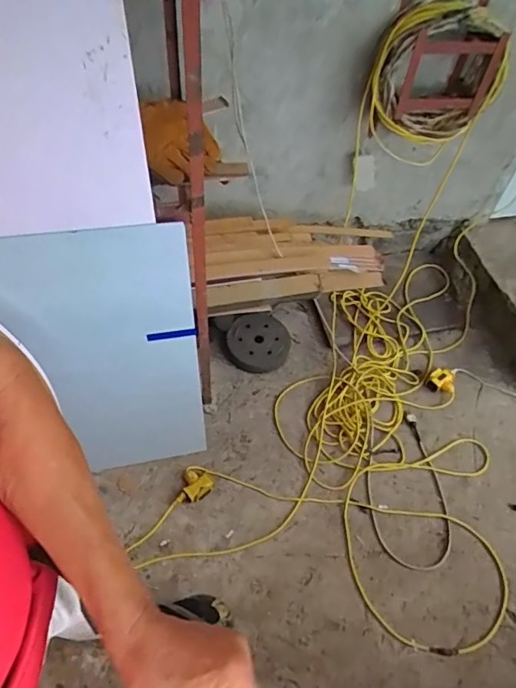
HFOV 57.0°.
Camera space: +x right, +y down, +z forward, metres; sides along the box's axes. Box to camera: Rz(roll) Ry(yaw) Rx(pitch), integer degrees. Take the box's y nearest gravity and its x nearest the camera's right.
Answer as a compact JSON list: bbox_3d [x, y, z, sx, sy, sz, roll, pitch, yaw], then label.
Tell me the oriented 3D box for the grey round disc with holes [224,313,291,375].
[{"bbox_3d":[-0.001,-0.001,1.554,0.202,0.030,0.189,20,92,-1],"label":"grey round disc with holes"}]

